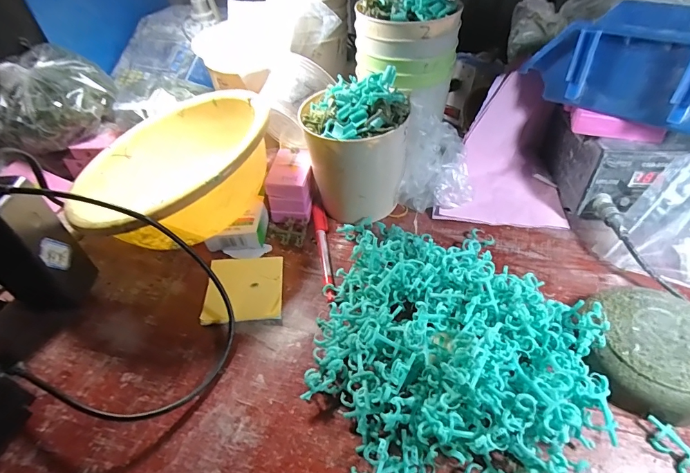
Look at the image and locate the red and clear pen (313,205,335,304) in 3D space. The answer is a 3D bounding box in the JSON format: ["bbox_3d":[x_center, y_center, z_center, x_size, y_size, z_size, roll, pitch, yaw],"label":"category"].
[{"bbox_3d":[-0.020,0.013,0.414,0.016,0.011,0.138,-10,46,-4],"label":"red and clear pen"}]

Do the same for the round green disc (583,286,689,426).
[{"bbox_3d":[0.242,0.088,0.298,0.092,0.028,0.097,-3,46,3],"label":"round green disc"}]

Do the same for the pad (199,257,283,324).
[{"bbox_3d":[-0.102,0.051,0.385,0.075,0.005,0.078,-6,45,-1],"label":"pad"}]

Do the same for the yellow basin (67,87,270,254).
[{"bbox_3d":[-0.192,-0.071,0.437,0.217,0.113,0.238,-3,46,3],"label":"yellow basin"}]

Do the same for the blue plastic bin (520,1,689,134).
[{"bbox_3d":[0.286,-0.170,0.375,0.119,0.087,0.163,-36,53,-27],"label":"blue plastic bin"}]

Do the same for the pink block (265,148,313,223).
[{"bbox_3d":[-0.062,-0.060,0.451,0.049,0.053,0.072,-1,45,4],"label":"pink block"}]

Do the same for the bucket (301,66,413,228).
[{"bbox_3d":[0.012,-0.090,0.416,0.106,0.138,0.088,-4,45,0],"label":"bucket"}]

